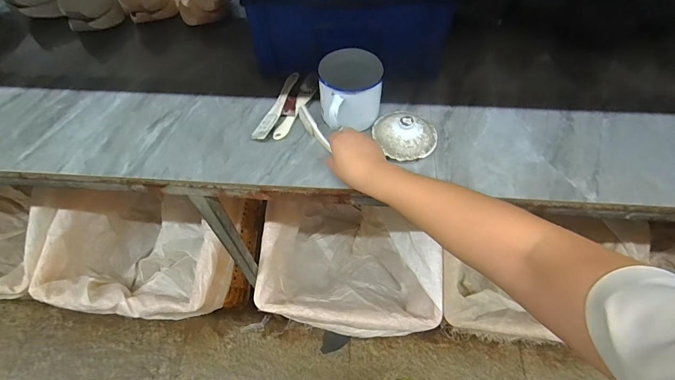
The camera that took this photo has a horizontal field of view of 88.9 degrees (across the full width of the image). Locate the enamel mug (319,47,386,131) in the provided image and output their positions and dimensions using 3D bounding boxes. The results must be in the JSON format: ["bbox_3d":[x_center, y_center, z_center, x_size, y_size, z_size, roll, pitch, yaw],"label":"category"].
[{"bbox_3d":[0.021,-0.145,0.542,0.100,0.102,0.111,-1,57,1],"label":"enamel mug"}]

